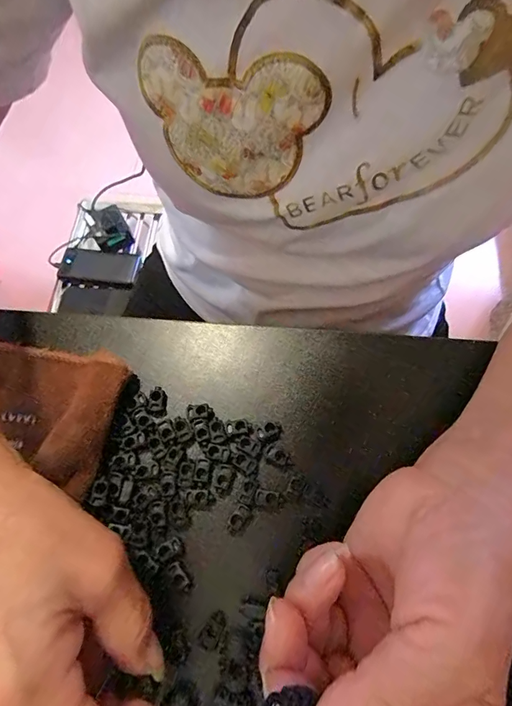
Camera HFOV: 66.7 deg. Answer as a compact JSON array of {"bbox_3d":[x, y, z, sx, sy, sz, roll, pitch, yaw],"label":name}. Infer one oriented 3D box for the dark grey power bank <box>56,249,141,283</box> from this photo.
[{"bbox_3d":[-0.318,-0.180,0.794,0.156,0.014,0.065,7,69,5],"label":"dark grey power bank"}]

